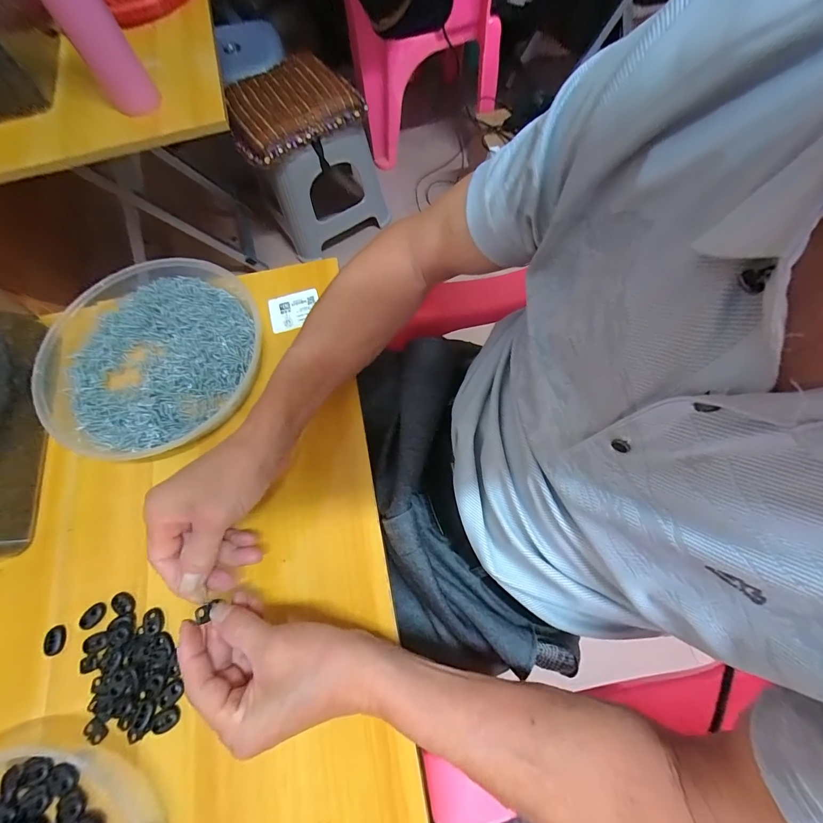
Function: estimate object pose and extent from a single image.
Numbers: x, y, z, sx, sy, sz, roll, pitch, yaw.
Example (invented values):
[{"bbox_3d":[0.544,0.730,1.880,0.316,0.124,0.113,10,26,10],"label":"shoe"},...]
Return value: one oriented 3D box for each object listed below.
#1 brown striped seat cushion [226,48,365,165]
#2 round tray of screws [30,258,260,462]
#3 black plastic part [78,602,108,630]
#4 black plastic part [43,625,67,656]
[{"bbox_3d":[-0.273,-0.701,0.825,0.304,0.070,0.211,-31,71,-9],"label":"brown striped seat cushion"},{"bbox_3d":[-0.282,-0.055,0.389,0.227,0.043,0.217,-1,69,2],"label":"round tray of screws"},{"bbox_3d":[-0.281,0.180,0.321,0.023,0.004,0.017,-42,73,-12],"label":"black plastic part"},{"bbox_3d":[-0.308,0.197,0.315,0.015,0.005,0.022,-16,70,-3],"label":"black plastic part"}]

